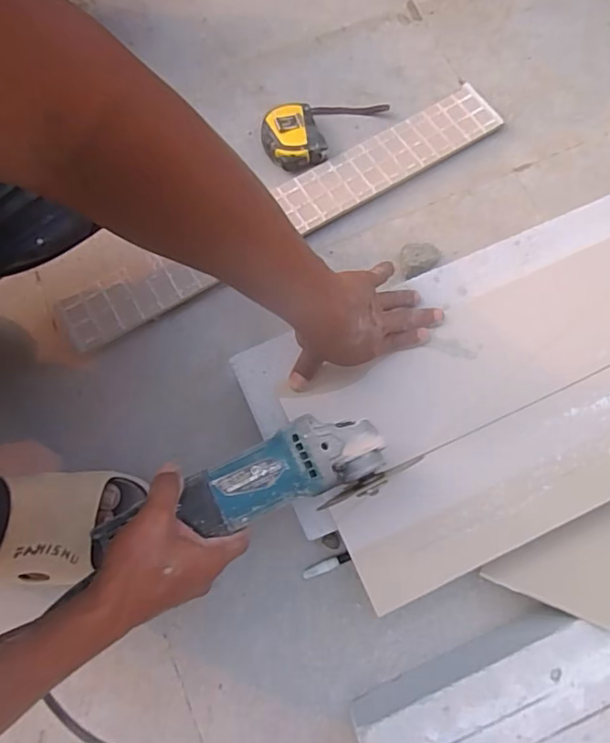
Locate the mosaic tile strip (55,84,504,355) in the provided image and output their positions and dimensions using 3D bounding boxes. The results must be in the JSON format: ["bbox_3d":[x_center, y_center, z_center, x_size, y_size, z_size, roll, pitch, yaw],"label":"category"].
[{"bbox_3d":[-0.016,-0.193,0.634,0.581,0.015,0.072,-31,79,-10],"label":"mosaic tile strip"}]

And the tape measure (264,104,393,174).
[{"bbox_3d":[0.028,-0.310,0.661,0.169,0.037,0.081,-29,78,-8],"label":"tape measure"}]

